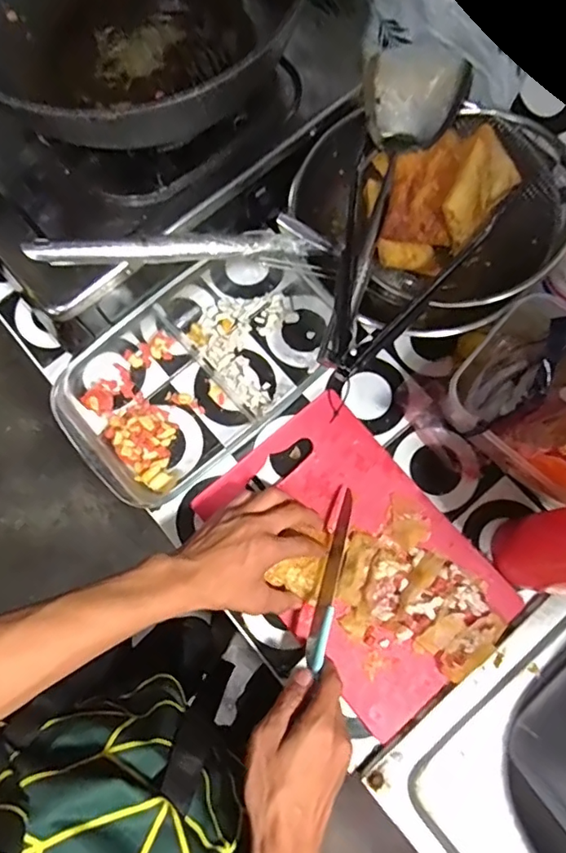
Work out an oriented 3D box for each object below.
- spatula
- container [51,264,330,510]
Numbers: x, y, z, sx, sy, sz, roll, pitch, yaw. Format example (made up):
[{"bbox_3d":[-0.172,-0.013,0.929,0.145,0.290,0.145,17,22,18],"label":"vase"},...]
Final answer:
[{"bbox_3d":[0.078,-0.210,0.479,0.091,0.047,0.318,22,78,7],"label":"spatula"},{"bbox_3d":[-0.079,-0.062,0.541,0.290,0.047,0.171,-41,78,-8],"label":"container"}]

